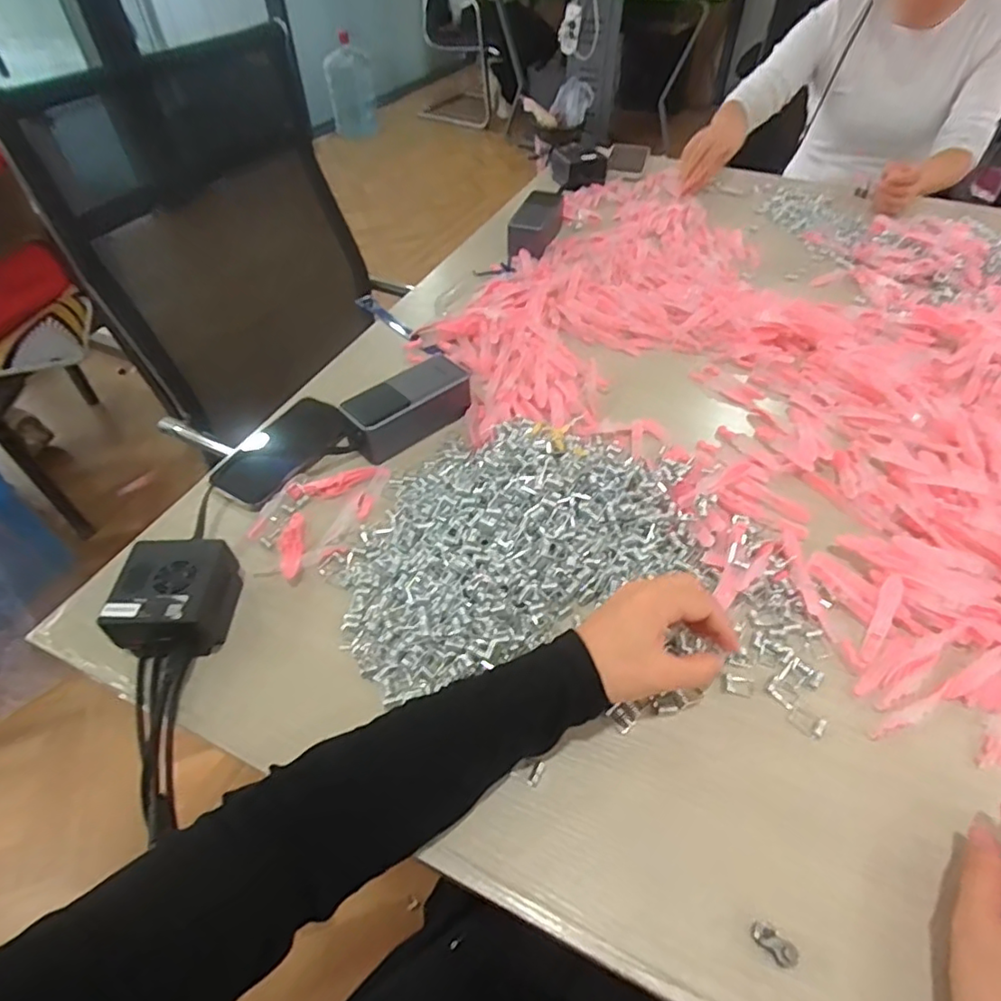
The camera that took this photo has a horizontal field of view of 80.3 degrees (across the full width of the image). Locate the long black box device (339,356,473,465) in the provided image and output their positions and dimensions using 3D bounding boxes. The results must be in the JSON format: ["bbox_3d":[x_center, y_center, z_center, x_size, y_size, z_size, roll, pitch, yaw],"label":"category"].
[{"bbox_3d":[-0.094,-0.098,0.600,0.130,0.045,0.057,-35,58,-24],"label":"long black box device"}]

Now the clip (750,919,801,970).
[{"bbox_3d":[0.151,0.244,0.326,0.012,0.011,0.023,-36,59,-25],"label":"clip"}]

